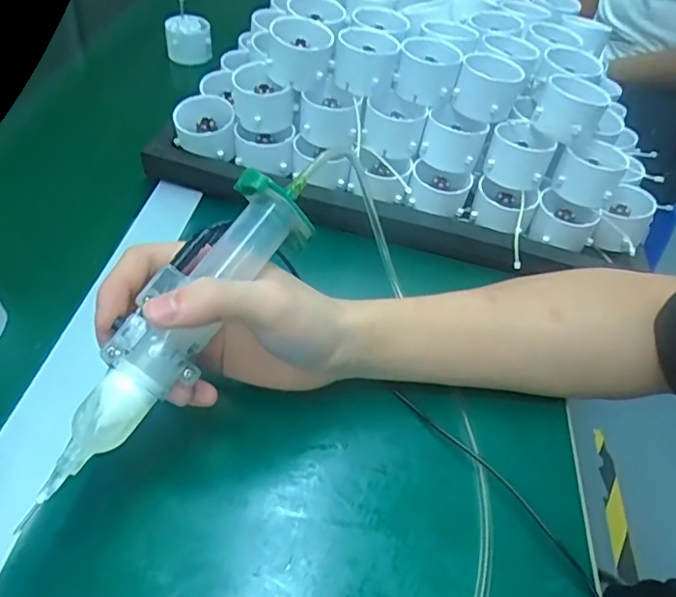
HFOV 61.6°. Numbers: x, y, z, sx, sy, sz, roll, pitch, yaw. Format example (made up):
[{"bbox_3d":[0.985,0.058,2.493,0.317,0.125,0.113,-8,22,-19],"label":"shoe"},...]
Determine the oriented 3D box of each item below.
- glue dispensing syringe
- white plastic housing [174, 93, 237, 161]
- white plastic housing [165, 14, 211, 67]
[{"bbox_3d":[-0.079,0.014,0.268,0.045,0.038,0.178,26,63,17],"label":"glue dispensing syringe"},{"bbox_3d":[-0.113,-0.148,0.486,0.050,0.030,0.055,1,46,-7],"label":"white plastic housing"},{"bbox_3d":[-0.175,-0.306,0.669,0.053,0.043,0.045,-5,47,-13],"label":"white plastic housing"}]

